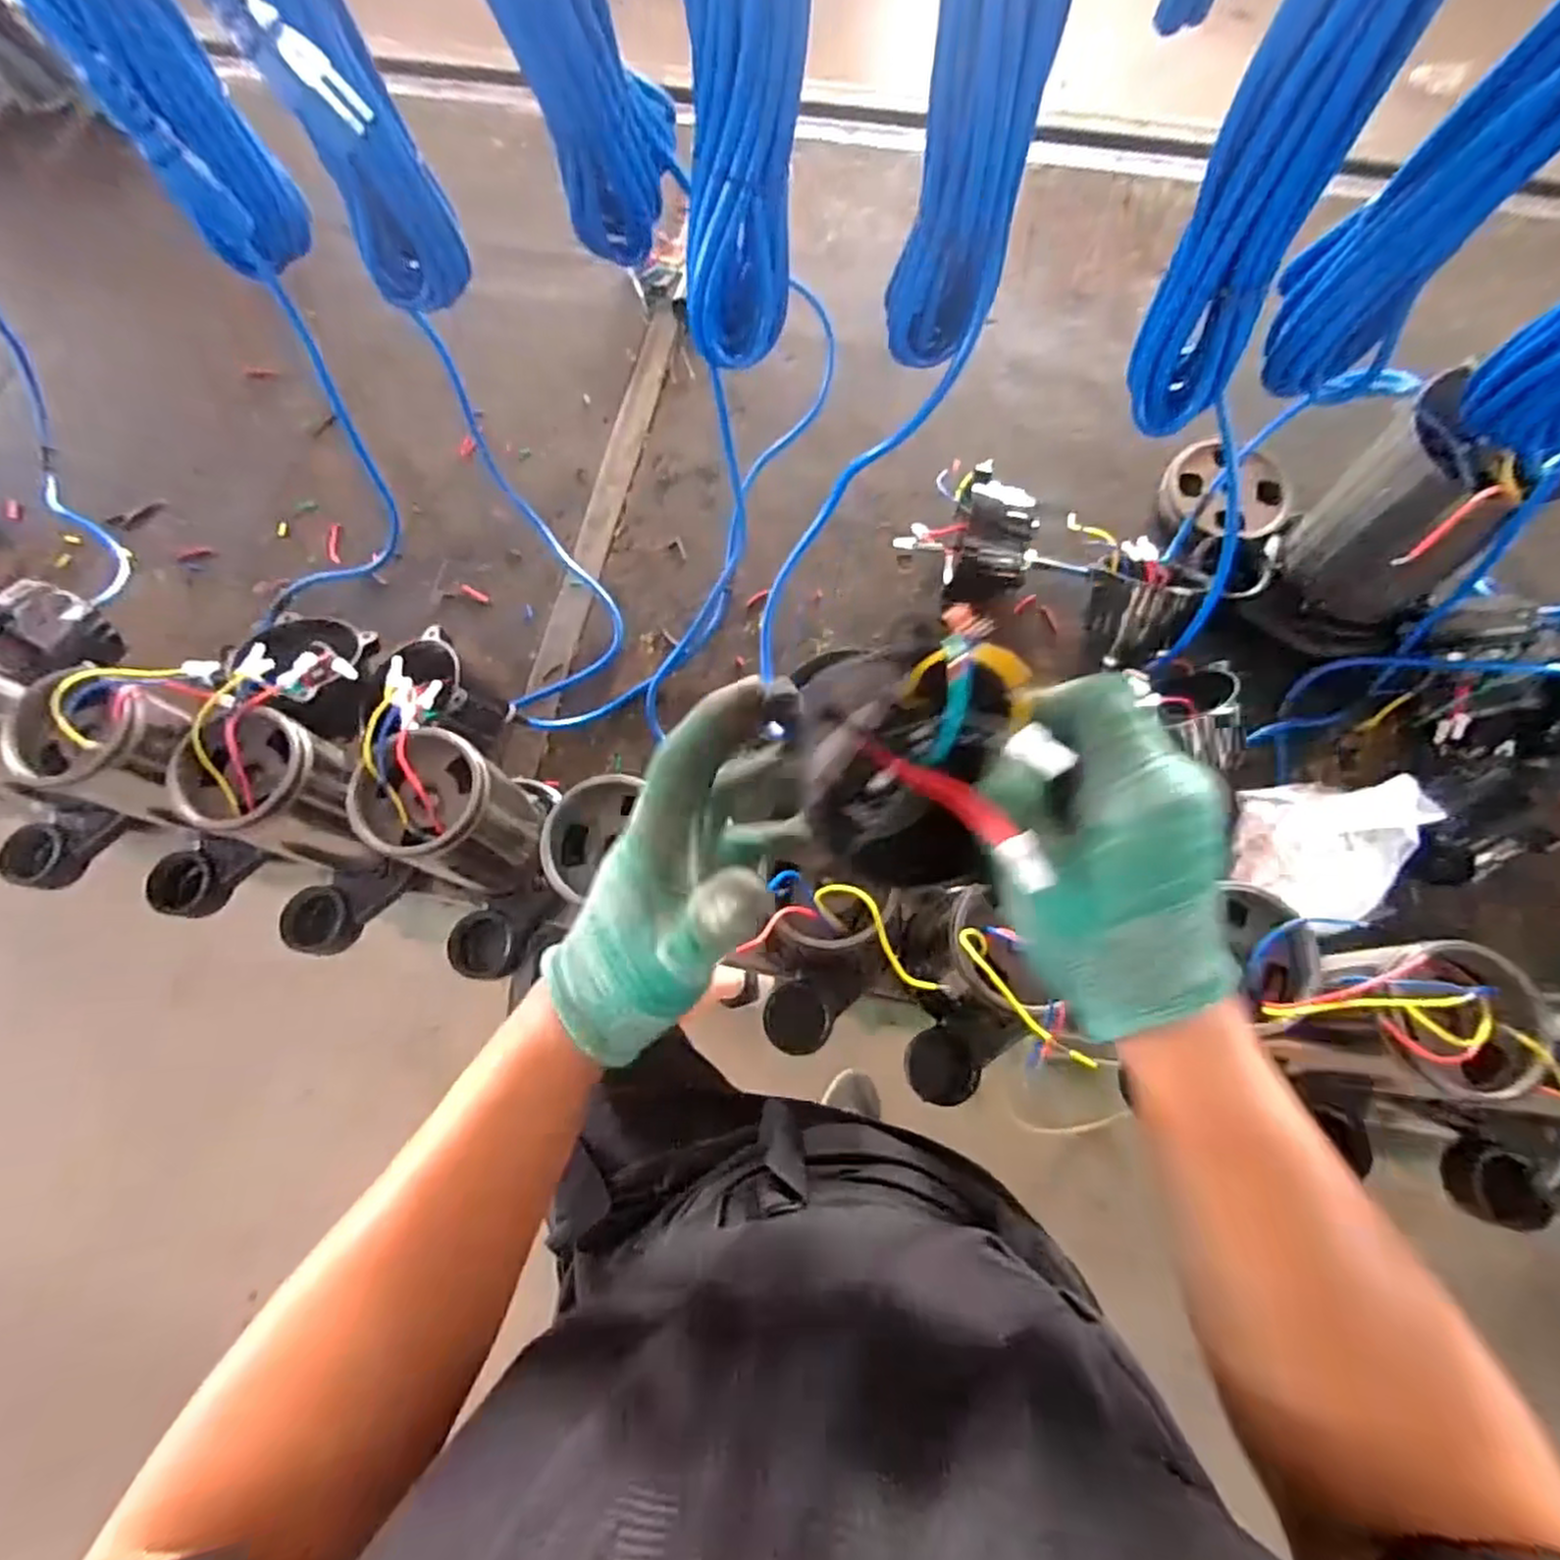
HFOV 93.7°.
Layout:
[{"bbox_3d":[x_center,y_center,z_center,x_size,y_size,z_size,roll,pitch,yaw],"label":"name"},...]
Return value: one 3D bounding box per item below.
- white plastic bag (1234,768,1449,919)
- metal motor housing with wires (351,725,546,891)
[{"bbox_3d":[0.427,0.054,0.574,0.086,0.117,0.112,18,74,8],"label":"white plastic bag"},{"bbox_3d":[-0.242,0.033,0.568,0.093,0.158,0.090,23,75,9],"label":"metal motor housing with wires"}]

